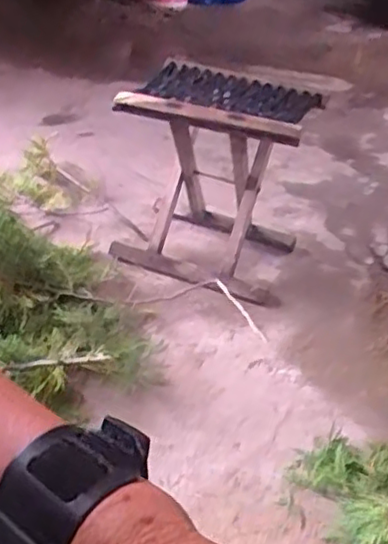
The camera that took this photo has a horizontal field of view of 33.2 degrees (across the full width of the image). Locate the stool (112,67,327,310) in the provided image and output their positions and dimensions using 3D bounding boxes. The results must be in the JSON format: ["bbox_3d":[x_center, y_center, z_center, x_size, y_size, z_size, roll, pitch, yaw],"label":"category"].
[{"bbox_3d":[0.038,-0.167,1.203,0.319,0.339,0.284,12,35,8],"label":"stool"}]

